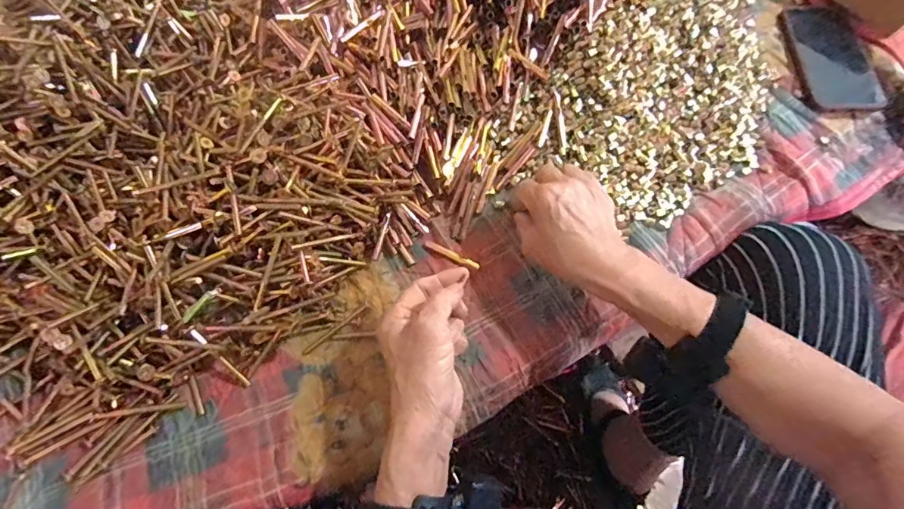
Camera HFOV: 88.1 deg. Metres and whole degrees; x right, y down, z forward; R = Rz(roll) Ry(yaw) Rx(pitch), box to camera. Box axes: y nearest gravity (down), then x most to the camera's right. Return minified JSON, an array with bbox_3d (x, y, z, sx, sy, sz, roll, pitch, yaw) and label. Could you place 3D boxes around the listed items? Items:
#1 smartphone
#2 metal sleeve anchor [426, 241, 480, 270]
[{"bbox_3d":[0.441,-0.233,0.540,0.088,0.013,0.156,1,68,-3],"label":"smartphone"},{"bbox_3d":[0.000,0.000,0.448,0.057,0.006,0.010,26,72,17],"label":"metal sleeve anchor"}]

